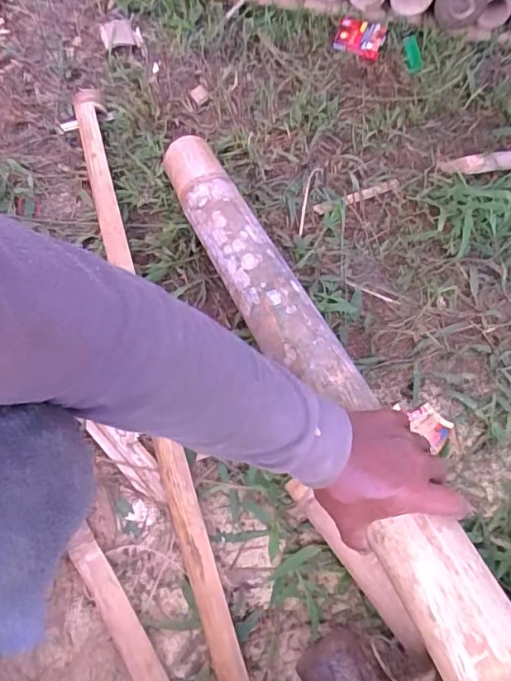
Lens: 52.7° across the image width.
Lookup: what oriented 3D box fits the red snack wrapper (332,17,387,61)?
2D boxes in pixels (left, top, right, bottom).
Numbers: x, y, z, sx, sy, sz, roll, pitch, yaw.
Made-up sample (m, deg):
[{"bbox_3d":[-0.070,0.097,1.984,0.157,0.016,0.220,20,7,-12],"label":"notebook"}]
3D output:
[{"bbox_3d":[0.203,-0.592,1.002,0.090,0.030,0.085,21,60,2],"label":"red snack wrapper"}]

